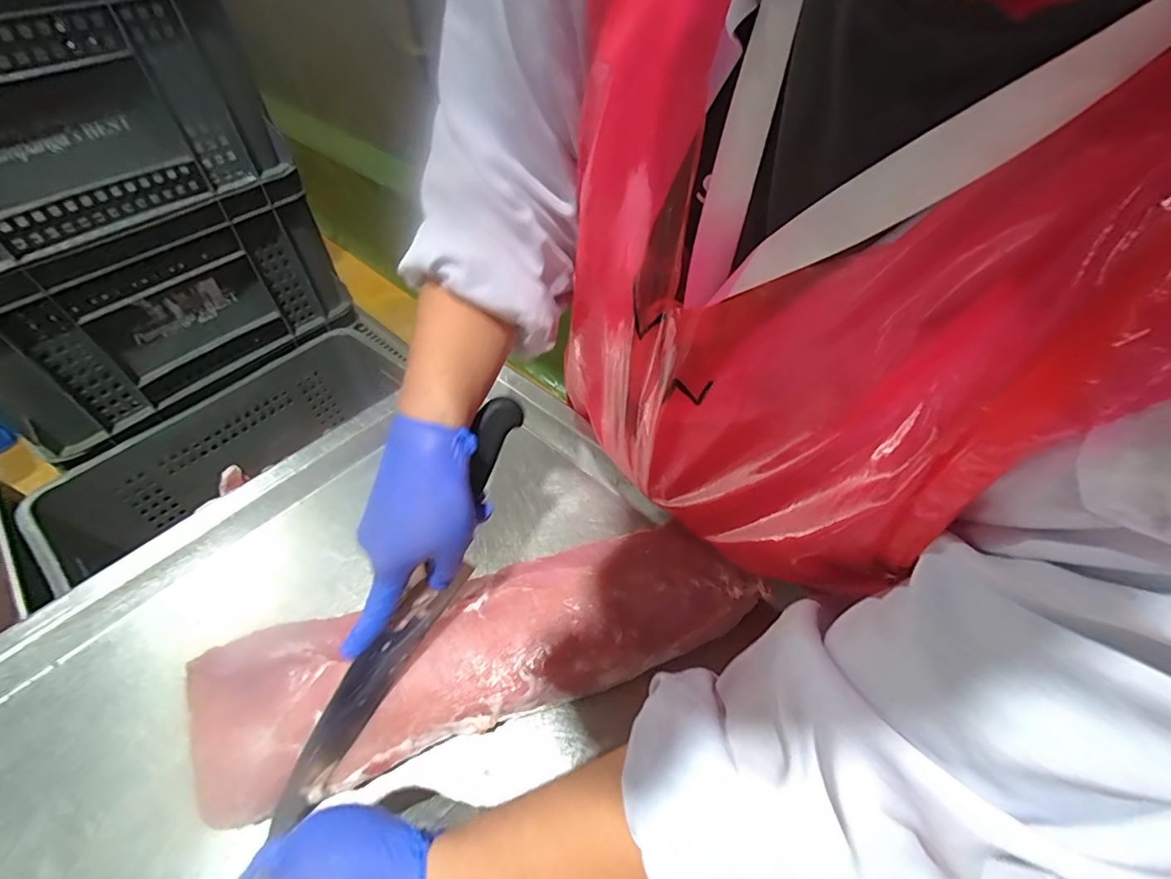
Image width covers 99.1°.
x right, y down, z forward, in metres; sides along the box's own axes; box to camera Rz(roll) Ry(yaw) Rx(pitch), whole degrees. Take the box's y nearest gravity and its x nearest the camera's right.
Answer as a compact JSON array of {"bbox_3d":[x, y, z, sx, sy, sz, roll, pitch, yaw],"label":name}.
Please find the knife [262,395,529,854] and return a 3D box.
[{"bbox_3d":[-0.129,0.126,0.373,0.029,0.043,0.339,28,90,23],"label":"knife"}]

